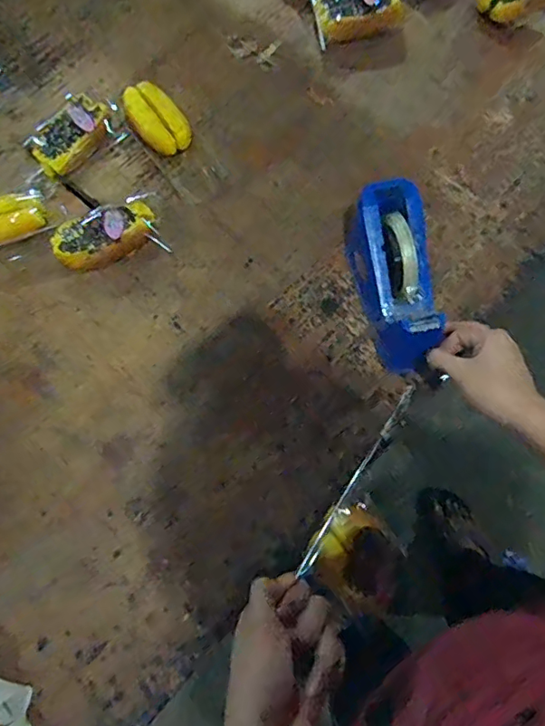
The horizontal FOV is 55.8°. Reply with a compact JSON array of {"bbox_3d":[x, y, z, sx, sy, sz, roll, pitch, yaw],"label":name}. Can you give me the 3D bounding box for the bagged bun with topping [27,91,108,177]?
[{"bbox_3d":[-0.274,-0.312,0.709,0.069,0.041,0.127,40,79,11],"label":"bagged bun with topping"}]

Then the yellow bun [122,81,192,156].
[{"bbox_3d":[-0.162,-0.341,0.717,0.069,0.036,0.117,-37,77,-9],"label":"yellow bun"}]

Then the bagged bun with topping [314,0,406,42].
[{"bbox_3d":[0.126,-0.510,0.752,0.123,0.051,0.075,-2,74,1],"label":"bagged bun with topping"}]

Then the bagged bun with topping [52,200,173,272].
[{"bbox_3d":[-0.209,-0.160,0.661,0.134,0.038,0.068,-16,75,-4],"label":"bagged bun with topping"}]

